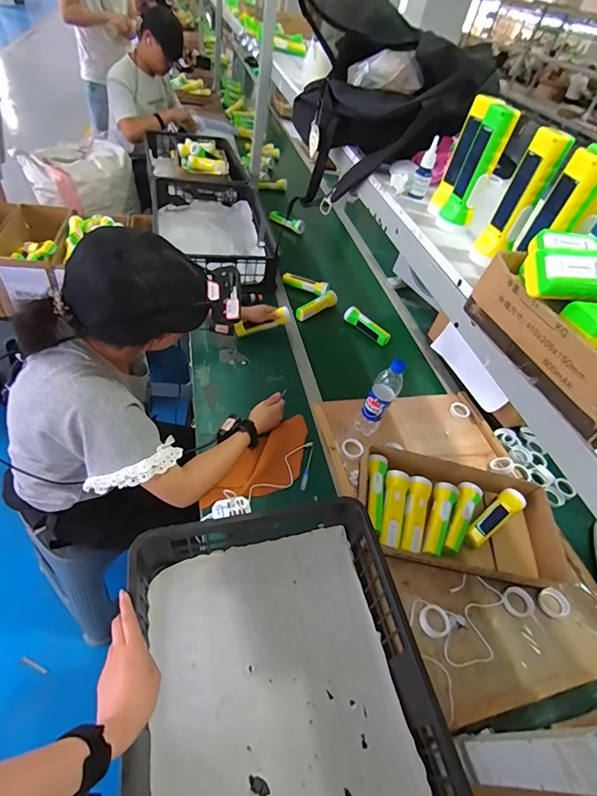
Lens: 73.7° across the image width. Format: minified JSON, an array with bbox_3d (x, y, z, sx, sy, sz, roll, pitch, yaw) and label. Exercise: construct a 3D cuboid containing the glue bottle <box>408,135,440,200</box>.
[{"bbox_3d":[0.217,-0.395,0.687,0.029,0.090,0.021,18,46,4],"label":"glue bottle"}]

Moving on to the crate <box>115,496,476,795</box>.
[{"bbox_3d":[-0.014,0.452,0.543,0.405,0.135,0.580,-6,49,-9],"label":"crate"}]

